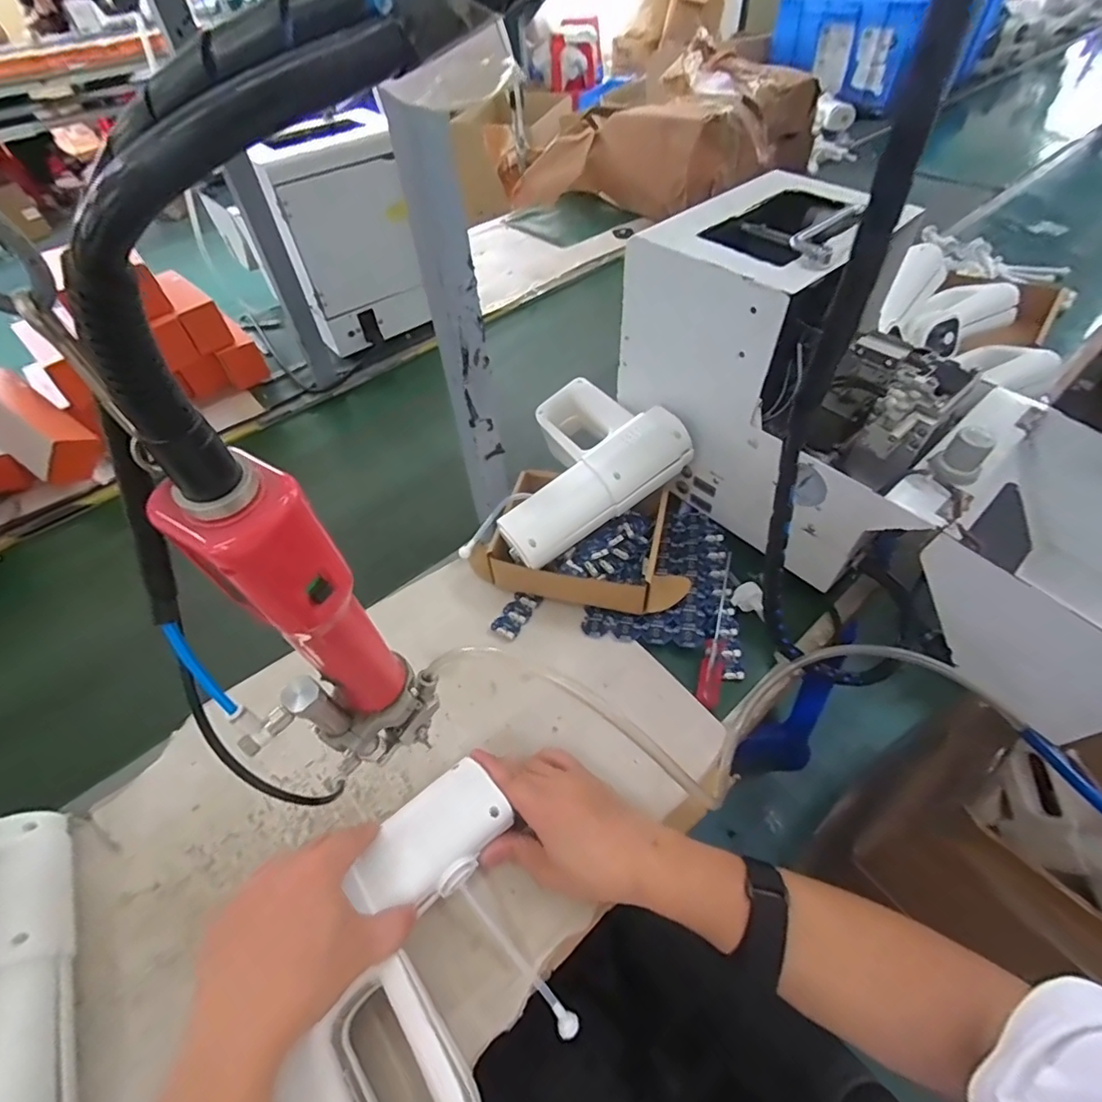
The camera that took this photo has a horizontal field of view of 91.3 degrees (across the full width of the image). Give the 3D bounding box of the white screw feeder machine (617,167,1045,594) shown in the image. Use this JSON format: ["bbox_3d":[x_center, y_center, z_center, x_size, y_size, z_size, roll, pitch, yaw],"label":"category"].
[{"bbox_3d":[0.257,-0.168,0.535,0.208,0.254,0.329,-37,59,-23],"label":"white screw feeder machine"}]

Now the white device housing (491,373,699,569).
[{"bbox_3d":[0.012,-0.103,0.574,0.206,0.068,0.185,-29,56,-18],"label":"white device housing"}]

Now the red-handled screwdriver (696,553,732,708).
[{"bbox_3d":[0.164,0.072,0.523,0.019,0.014,0.164,13,54,13],"label":"red-handled screwdriver"}]

